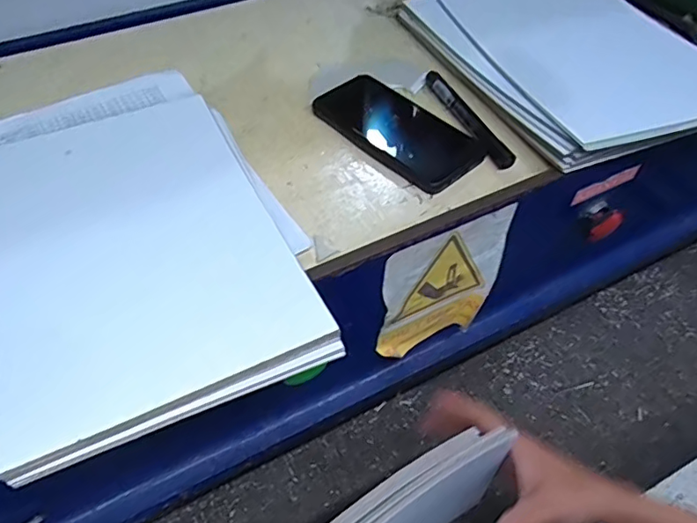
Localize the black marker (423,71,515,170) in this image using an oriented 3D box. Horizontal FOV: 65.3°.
[{"bbox_3d":[0.109,-0.138,0.508,0.018,0.010,0.142,-19,54,-14],"label":"black marker"}]

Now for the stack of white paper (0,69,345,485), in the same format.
[{"bbox_3d":[-0.172,-0.042,0.426,0.213,0.022,0.375,-22,53,-19],"label":"stack of white paper"}]

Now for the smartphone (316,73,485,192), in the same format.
[{"bbox_3d":[0.042,-0.124,0.507,0.080,0.014,0.162,-35,59,-25],"label":"smartphone"}]

